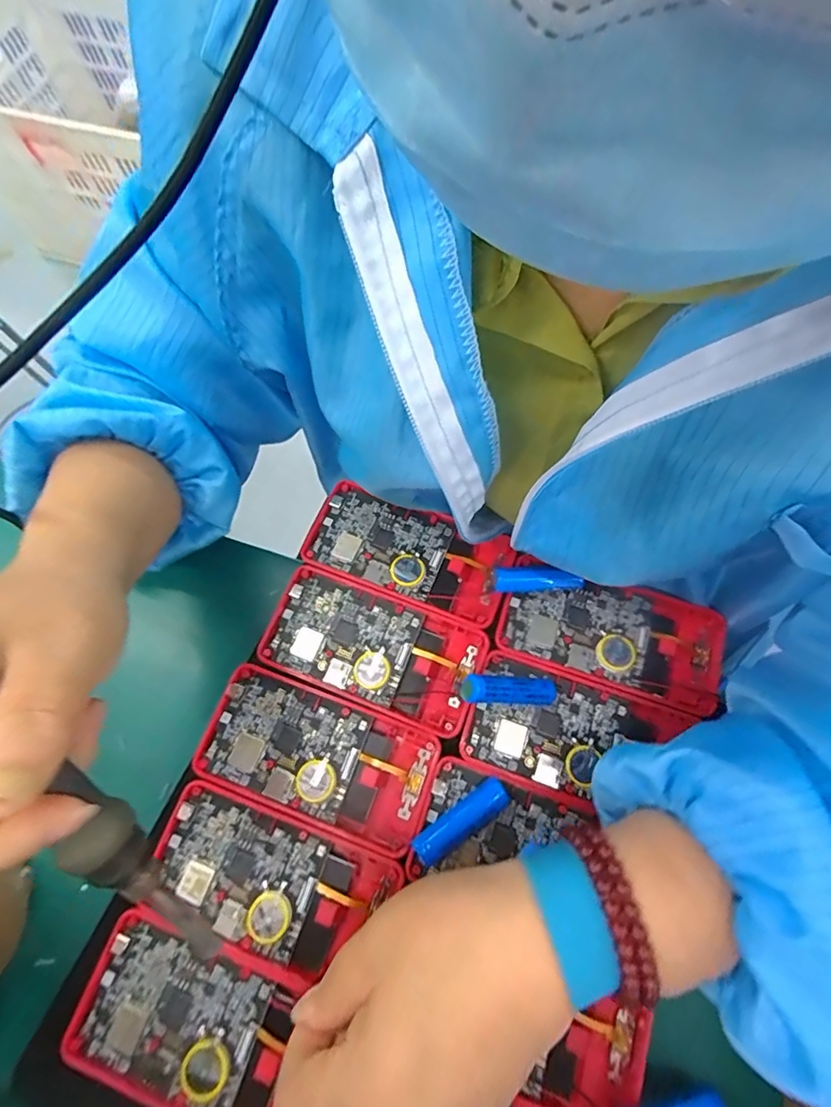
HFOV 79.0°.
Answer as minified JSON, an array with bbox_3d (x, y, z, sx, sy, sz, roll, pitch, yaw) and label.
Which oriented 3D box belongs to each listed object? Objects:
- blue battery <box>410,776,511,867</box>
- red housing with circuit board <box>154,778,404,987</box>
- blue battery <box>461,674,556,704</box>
[{"bbox_3d":[0.023,0.135,0.253,0.053,0.014,0.014,-34,72,-11],"label":"blue battery"},{"bbox_3d":[-0.074,0.164,0.254,0.115,0.012,0.060,19,71,8],"label":"red housing with circuit board"},{"bbox_3d":[0.049,0.071,0.262,0.051,0.013,0.013,6,68,-18],"label":"blue battery"}]

